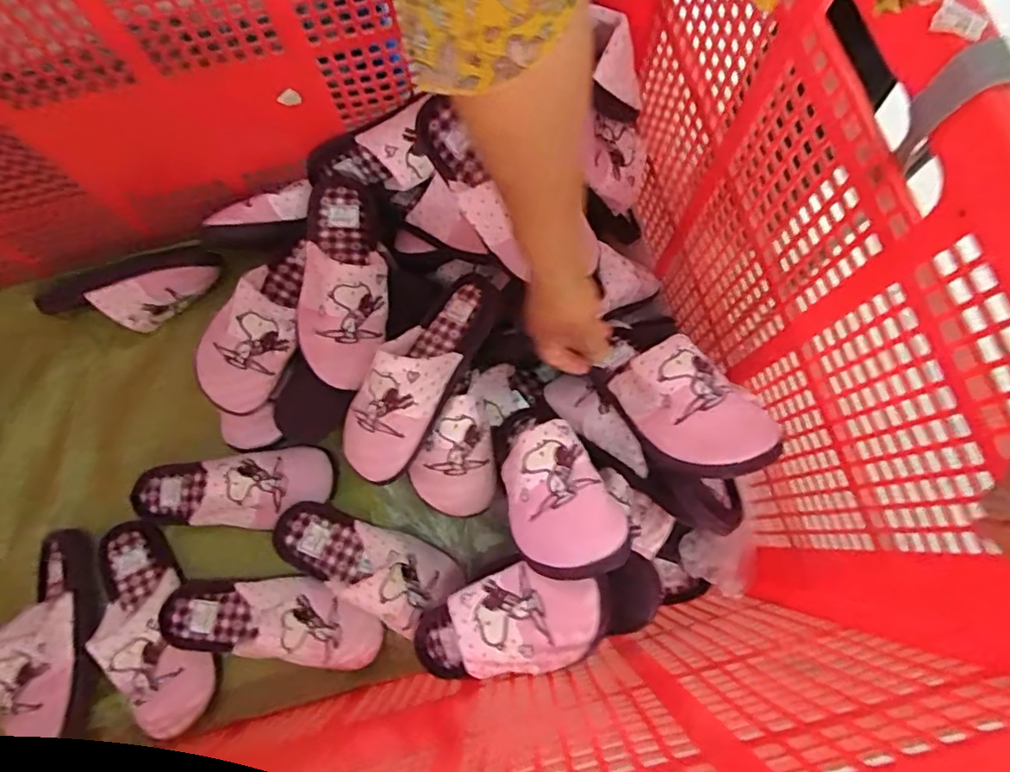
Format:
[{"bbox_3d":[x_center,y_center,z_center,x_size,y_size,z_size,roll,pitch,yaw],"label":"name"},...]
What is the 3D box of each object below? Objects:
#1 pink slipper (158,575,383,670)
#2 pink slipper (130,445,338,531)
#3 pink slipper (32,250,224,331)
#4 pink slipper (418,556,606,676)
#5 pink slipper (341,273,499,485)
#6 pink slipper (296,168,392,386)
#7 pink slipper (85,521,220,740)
[{"bbox_3d":[-0.265,0.259,0.665,0.233,0.057,0.089,5,76,3],"label":"pink slipper"},{"bbox_3d":[-0.335,0.125,0.721,0.244,0.067,0.094,-6,76,0],"label":"pink slipper"},{"bbox_3d":[-0.492,-0.123,0.778,0.248,0.073,0.093,-10,76,-1],"label":"pink slipper"},{"bbox_3d":[-0.018,0.234,0.578,0.247,0.067,0.096,-30,73,36],"label":"pink slipper"},{"bbox_3d":[-0.096,-0.021,0.636,0.096,0.064,0.244,28,78,8],"label":"pink slipper"},{"bbox_3d":[-0.189,-0.132,0.681,0.111,0.063,0.259,-10,76,-1],"label":"pink slipper"},{"bbox_3d":[-0.414,0.277,0.692,0.098,0.042,0.240,-28,77,-6],"label":"pink slipper"}]

